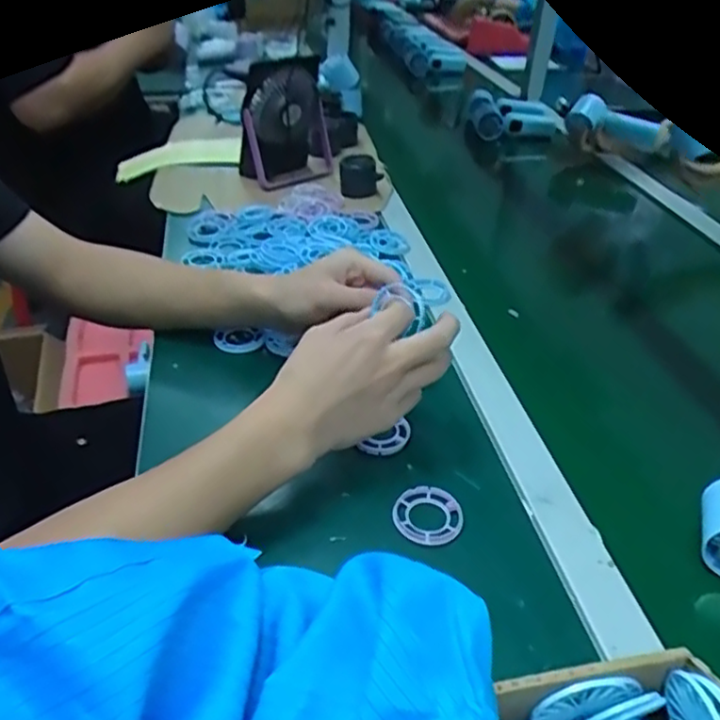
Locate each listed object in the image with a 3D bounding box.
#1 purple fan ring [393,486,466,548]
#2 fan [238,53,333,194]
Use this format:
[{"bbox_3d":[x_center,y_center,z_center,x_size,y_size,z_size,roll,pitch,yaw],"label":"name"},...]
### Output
[{"bbox_3d":[0.052,0.119,0.504,0.053,0.010,0.049,0,34,0],"label":"purple fan ring"},{"bbox_3d":[-0.110,-0.385,1.067,0.054,0.188,0.164,35,44,31],"label":"fan"}]

